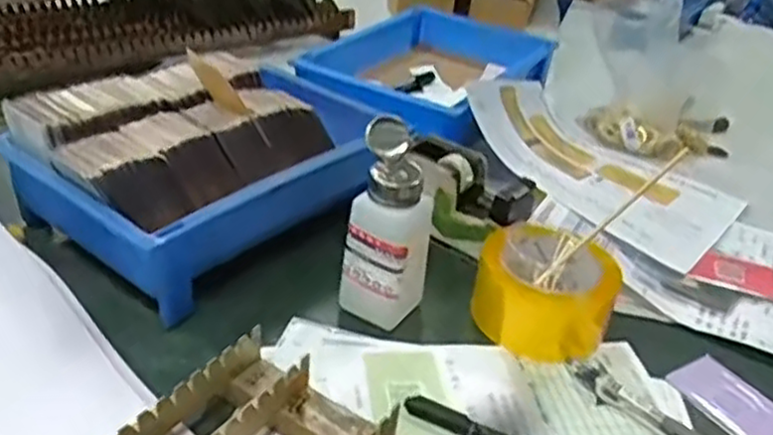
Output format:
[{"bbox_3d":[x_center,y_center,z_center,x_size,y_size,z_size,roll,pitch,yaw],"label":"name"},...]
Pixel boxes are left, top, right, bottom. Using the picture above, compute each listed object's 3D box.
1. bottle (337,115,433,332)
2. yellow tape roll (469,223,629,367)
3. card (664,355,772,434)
[{"bbox_3d":[0.003,0.009,0.558,0.060,0.147,0.060,11,31,6],"label":"bottle"},{"bbox_3d":[0.128,0.053,0.584,0.097,0.070,0.099,5,31,-3],"label":"yellow tape roll"},{"bbox_3d":[0.257,0.137,0.542,0.049,0.010,0.084,-28,50,-27],"label":"card"}]

